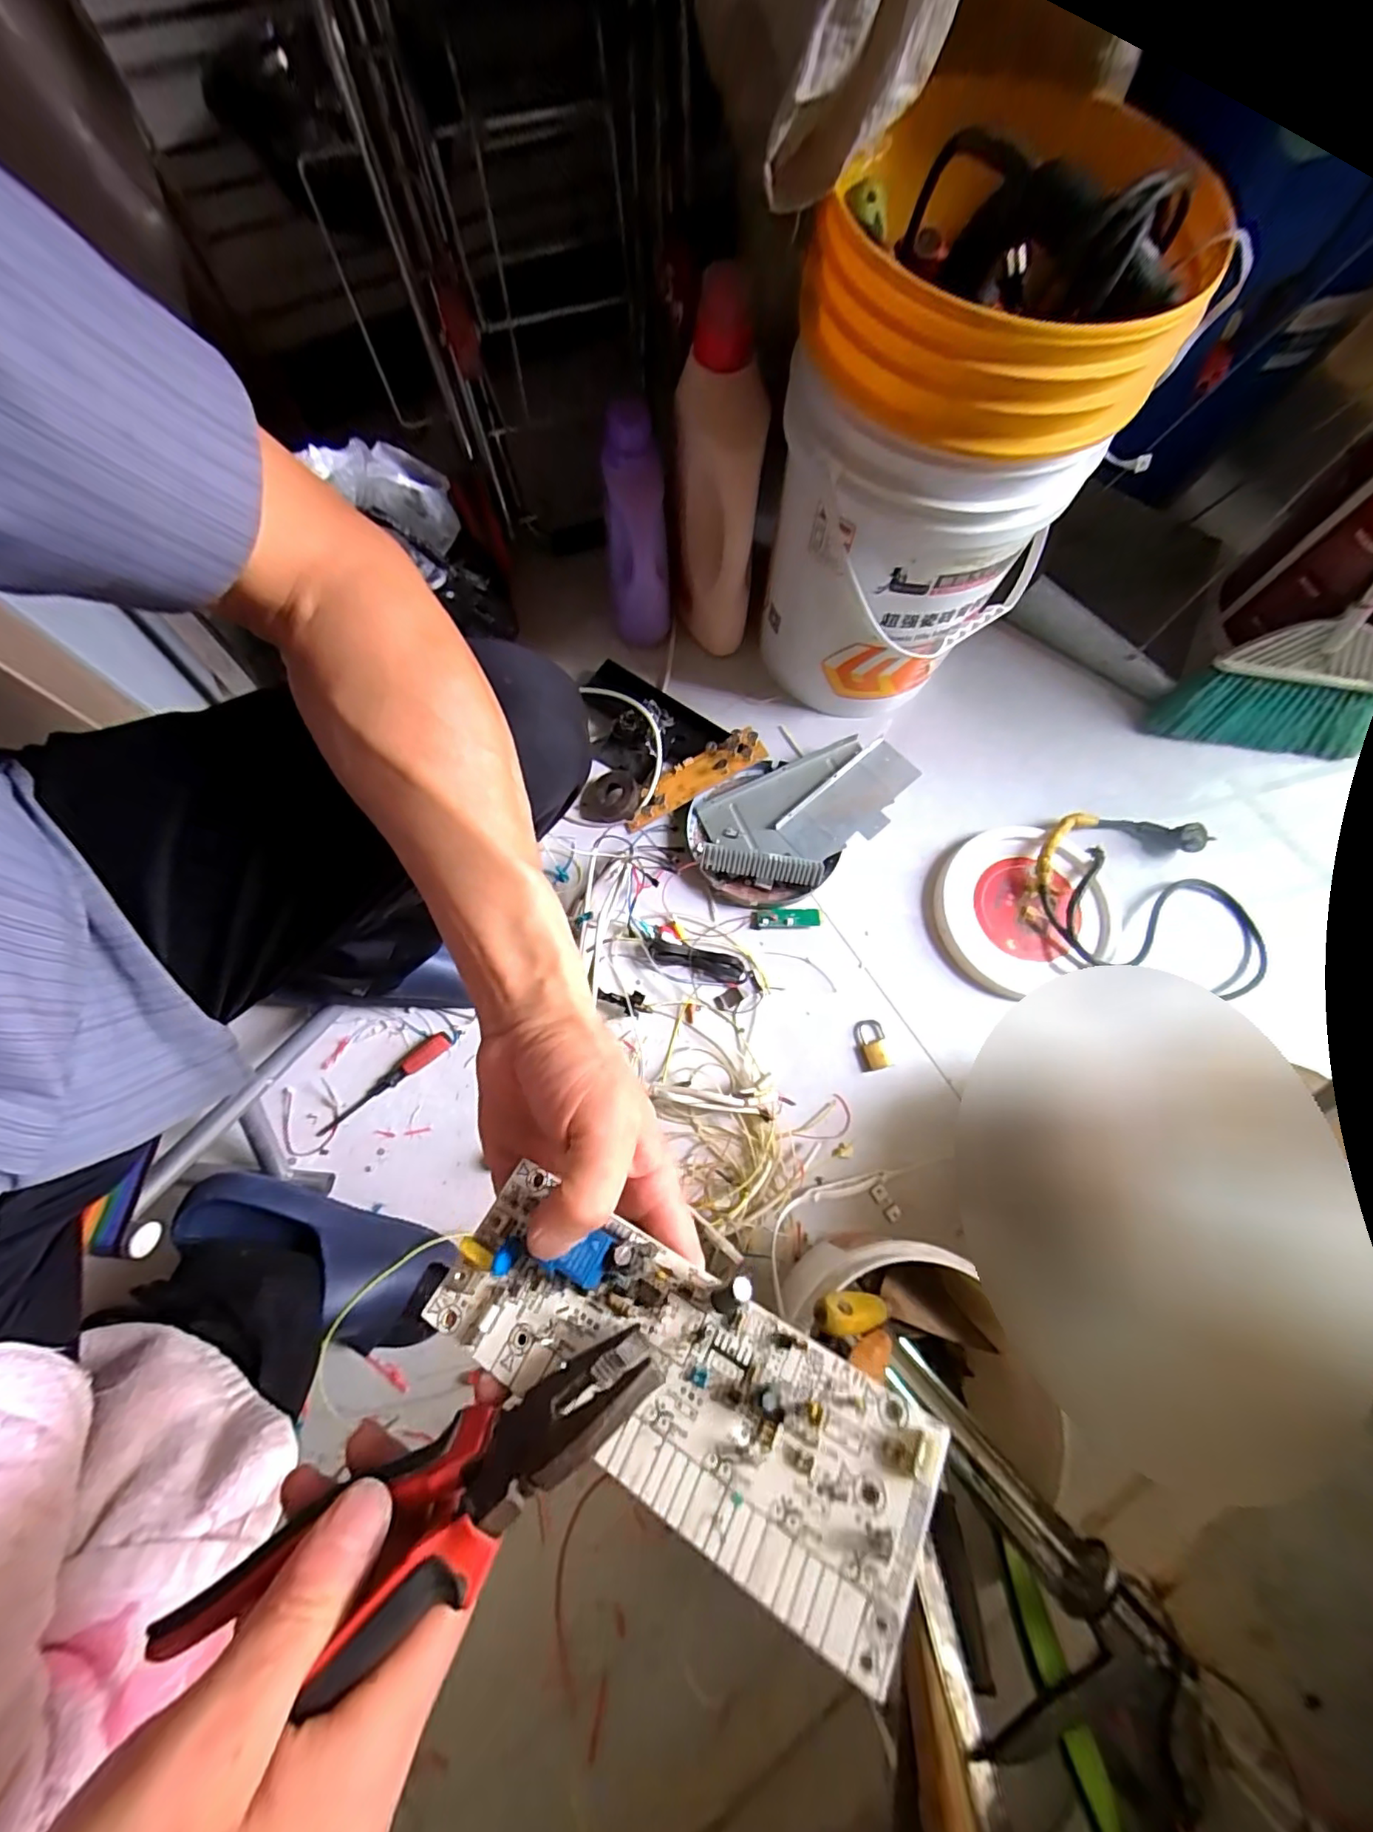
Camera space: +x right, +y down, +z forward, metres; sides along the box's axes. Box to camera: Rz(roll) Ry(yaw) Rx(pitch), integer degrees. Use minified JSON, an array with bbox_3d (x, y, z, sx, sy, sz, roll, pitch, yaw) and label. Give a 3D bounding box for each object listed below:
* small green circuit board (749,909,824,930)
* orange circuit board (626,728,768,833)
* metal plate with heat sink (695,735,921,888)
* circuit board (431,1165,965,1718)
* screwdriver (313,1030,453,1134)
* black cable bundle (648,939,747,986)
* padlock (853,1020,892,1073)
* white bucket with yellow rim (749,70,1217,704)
[{"bbox_3d":[0.128,0.005,0.750,0.091,0.010,0.026,0,73,-2],"label":"small green circuit board"},{"bbox_3d":[0.005,-0.184,0.777,0.198,0.019,0.054,-29,80,4],"label":"orange circuit board"},{"bbox_3d":[0.158,-0.128,0.771,0.296,0.042,0.163,-22,75,-9],"label":"metal plate with heat sink"},{"bbox_3d":[-0.009,0.170,0.219,0.187,0.023,0.068,20,73,20],"label":"circuit board"},{"bbox_3d":[-0.345,0.191,0.669,0.166,0.019,0.025,-37,78,-12],"label":"screwdriver"},{"bbox_3d":[0.013,0.056,0.721,0.121,0.016,0.035,11,73,1],"label":"black cable bundle"},{"bbox_3d":[0.224,0.156,0.712,0.033,0.014,0.060,-4,73,-3],"label":"padlock"},{"bbox_3d":[0.246,-0.442,0.635,0.275,0.483,0.261,30,74,7],"label":"white bucket with yellow rim"}]

